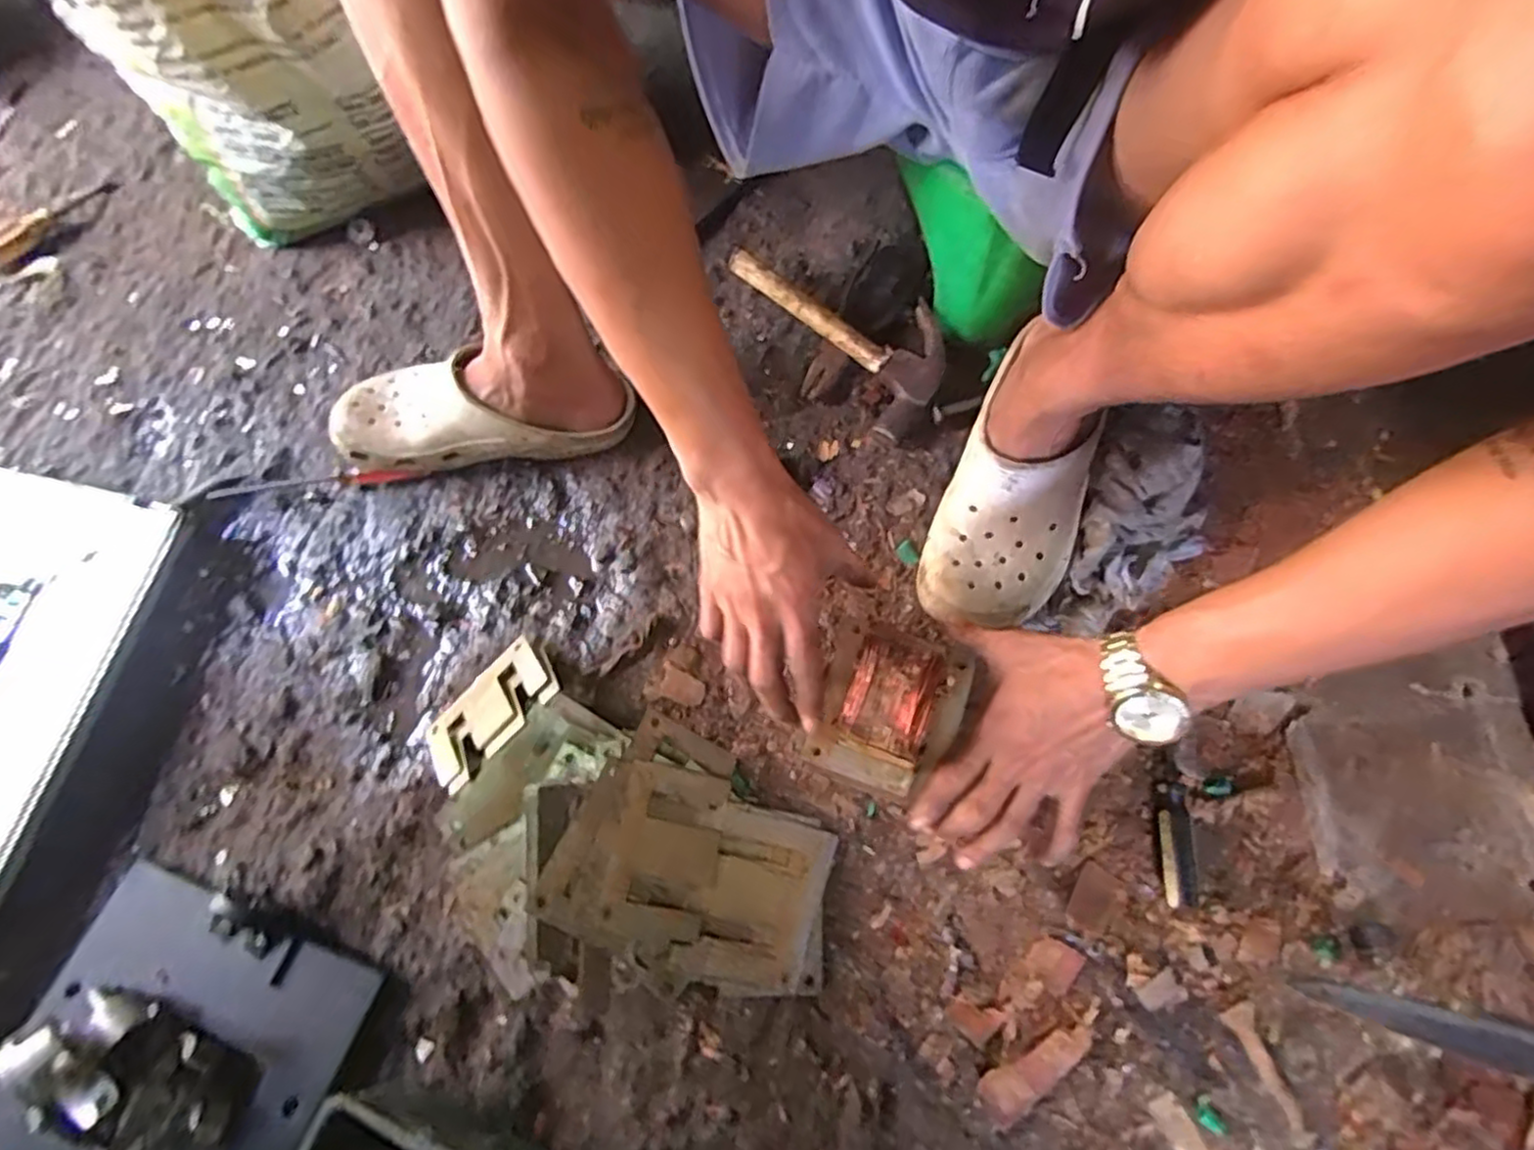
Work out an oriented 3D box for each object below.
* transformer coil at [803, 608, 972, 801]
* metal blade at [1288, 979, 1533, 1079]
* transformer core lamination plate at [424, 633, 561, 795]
[{"bbox_3d":[0.078,0.084,0.470,0.085,0.082,0.107,23,73,10],"label":"transformer coil"},{"bbox_3d":[0.457,0.300,0.466,0.182,0.004,0.032,16,72,8],"label":"metal blade"},{"bbox_3d":[-0.225,0.114,0.569,0.125,0.014,0.091,-46,41,-7],"label":"transformer core lamination plate"}]

